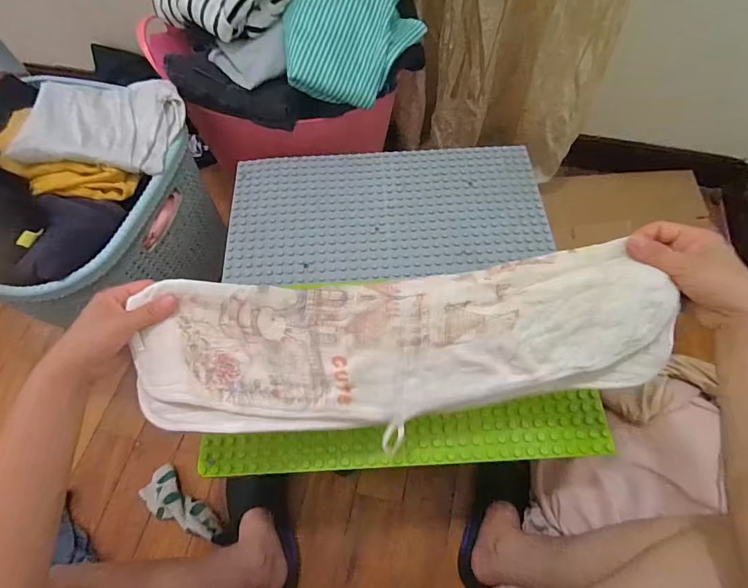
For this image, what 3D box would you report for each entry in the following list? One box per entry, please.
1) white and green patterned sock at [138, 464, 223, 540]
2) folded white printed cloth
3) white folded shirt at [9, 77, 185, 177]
[{"bbox_3d":[-0.353,0.394,0.739,0.166,0.030,0.065,36,70,17],"label":"white and green patterned sock"},{"bbox_3d":[0.024,0.058,0.401,0.501,0.037,0.162,-5,98,2],"label":"folded white printed cloth"},{"bbox_3d":[-0.421,-0.269,0.634,0.226,0.048,0.186,-7,64,-2],"label":"white folded shirt"}]

